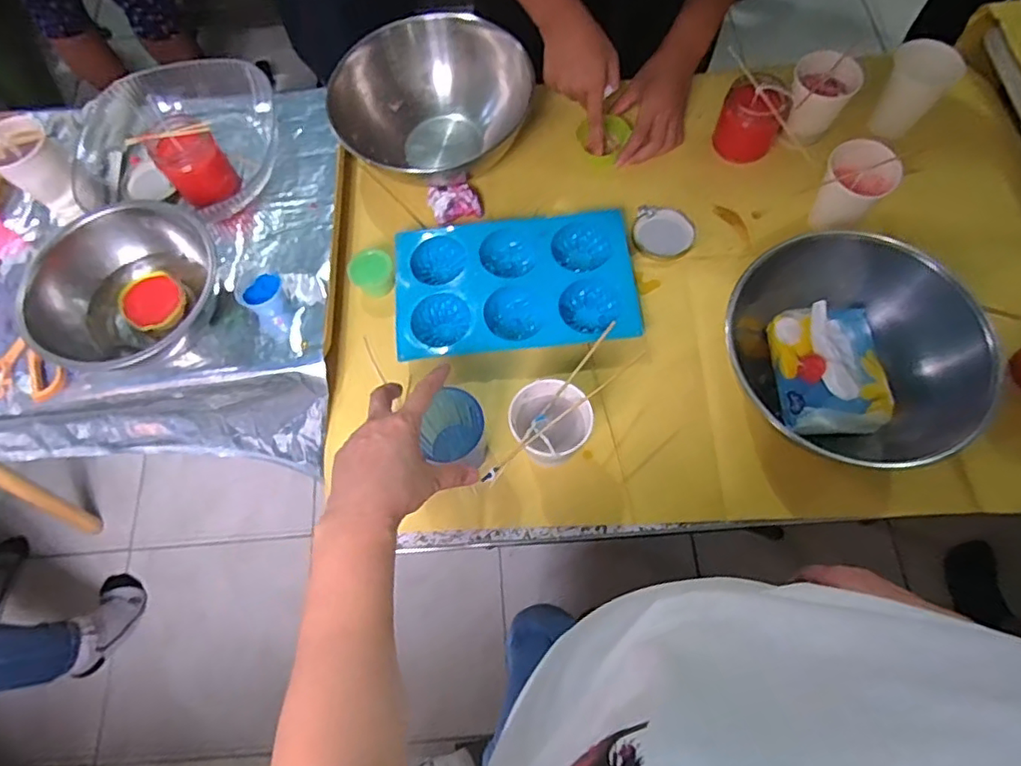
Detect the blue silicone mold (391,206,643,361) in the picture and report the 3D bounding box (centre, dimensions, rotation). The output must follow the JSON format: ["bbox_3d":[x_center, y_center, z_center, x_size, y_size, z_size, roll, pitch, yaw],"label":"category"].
[{"bbox_3d":[0.006,-0.110,0.668,0.261,0.032,0.155,-4,68,1],"label":"blue silicone mold"}]

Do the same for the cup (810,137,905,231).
[{"bbox_3d":[0.373,-0.214,0.655,0.073,0.080,0.063,41,76,17],"label":"cup"}]

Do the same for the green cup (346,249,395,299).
[{"bbox_3d":[-0.157,-0.125,0.686,0.048,0.036,0.049,-1,68,2],"label":"green cup"}]

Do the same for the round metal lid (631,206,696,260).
[{"bbox_3d":[0.182,-0.180,0.705,0.071,0.004,0.068,-1,68,2],"label":"round metal lid"}]

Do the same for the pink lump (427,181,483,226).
[{"bbox_3d":[-0.067,-0.220,0.724,0.059,0.031,0.045,-15,68,-3],"label":"pink lump"}]

